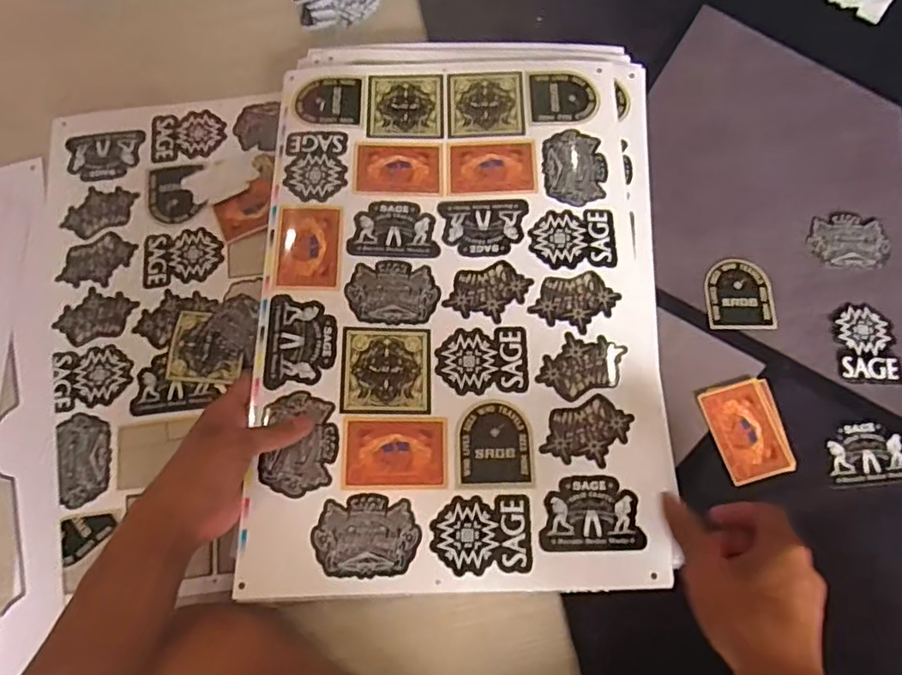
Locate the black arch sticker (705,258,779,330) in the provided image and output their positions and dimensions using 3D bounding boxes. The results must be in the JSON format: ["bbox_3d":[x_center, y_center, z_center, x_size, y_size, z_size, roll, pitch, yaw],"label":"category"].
[{"bbox_3d":[0.268,-0.040,0.548,0.059,0.005,0.068,-1,73,0],"label":"black arch sticker"}]

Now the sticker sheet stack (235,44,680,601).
[{"bbox_3d":[0.012,-0.048,0.507,0.330,0.014,0.494,2,73,-2],"label":"sticker sheet stack"}]

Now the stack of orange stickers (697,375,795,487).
[{"bbox_3d":[0.258,0.080,0.506,0.061,0.005,0.083,-15,74,-4],"label":"stack of orange stickers"}]

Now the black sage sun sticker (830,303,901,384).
[{"bbox_3d":[0.376,0.005,0.529,0.055,0.004,0.073,0,73,1],"label":"black sage sun sticker"}]

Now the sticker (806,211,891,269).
[{"bbox_3d":[0.379,-0.093,0.559,0.071,0.004,0.060,5,74,2],"label":"sticker"}]

